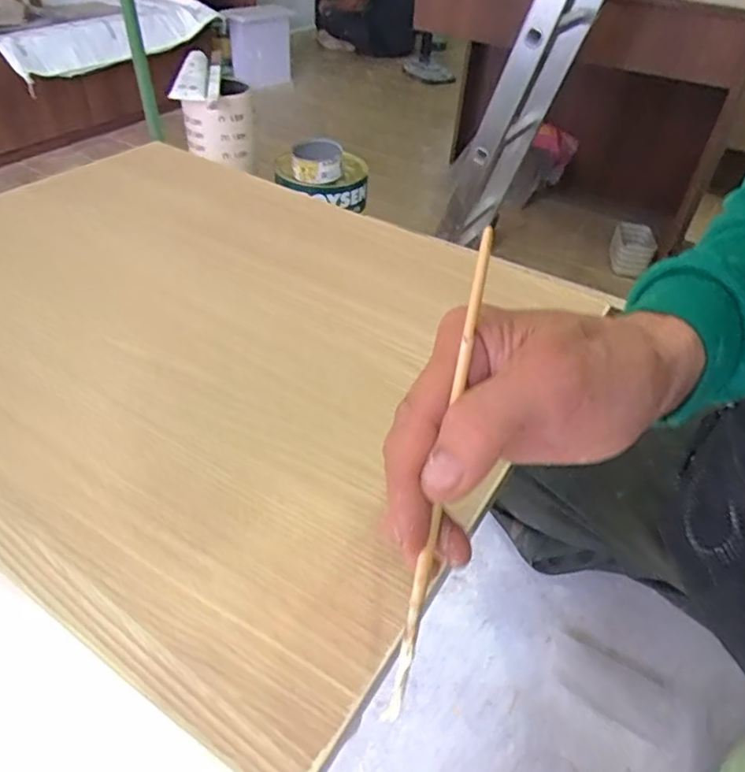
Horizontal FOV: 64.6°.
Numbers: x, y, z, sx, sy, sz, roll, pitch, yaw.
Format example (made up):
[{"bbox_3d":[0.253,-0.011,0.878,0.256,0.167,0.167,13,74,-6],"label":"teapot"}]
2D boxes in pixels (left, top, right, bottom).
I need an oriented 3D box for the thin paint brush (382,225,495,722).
[{"bbox_3d":[0.025,0.027,0.207,0.006,0.004,0.173,11,84,6],"label":"thin paint brush"}]

